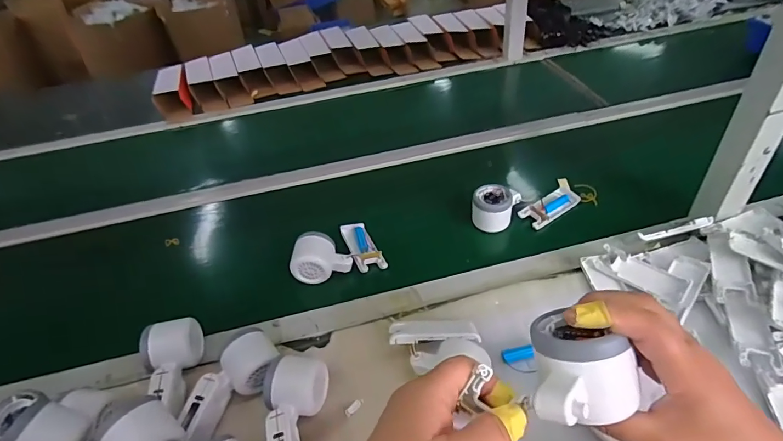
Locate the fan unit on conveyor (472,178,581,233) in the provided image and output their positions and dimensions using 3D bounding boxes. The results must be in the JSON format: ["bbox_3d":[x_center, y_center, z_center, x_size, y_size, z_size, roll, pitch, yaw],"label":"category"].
[{"bbox_3d":[0.221,-0.034,0.680,0.191,0.052,0.081,-18,42,-12],"label":"fan unit on conveyor"}]

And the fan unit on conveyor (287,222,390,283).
[{"bbox_3d":[-0.087,0.040,0.635,0.131,0.051,0.101,-18,42,-12],"label":"fan unit on conveyor"}]

